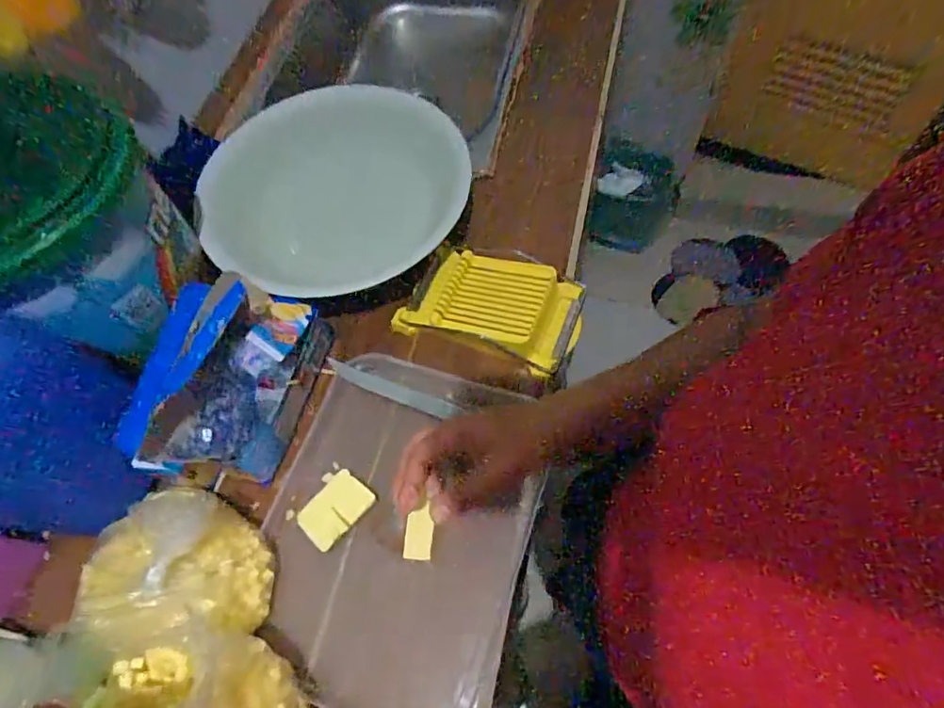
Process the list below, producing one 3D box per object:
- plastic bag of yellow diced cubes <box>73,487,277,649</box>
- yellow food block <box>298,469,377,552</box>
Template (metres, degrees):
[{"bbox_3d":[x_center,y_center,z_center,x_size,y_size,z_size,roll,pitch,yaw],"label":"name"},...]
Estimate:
[{"bbox_3d":[-0.256,0.174,0.452,0.153,0.091,0.118,9,66,11],"label":"plastic bag of yellow diced cubes"},{"bbox_3d":[-0.129,0.148,0.511,0.043,0.014,0.066,37,74,21],"label":"yellow food block"}]

